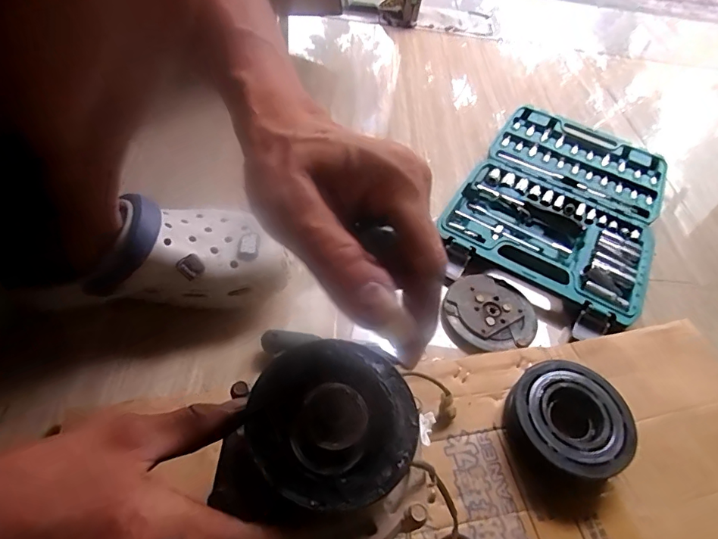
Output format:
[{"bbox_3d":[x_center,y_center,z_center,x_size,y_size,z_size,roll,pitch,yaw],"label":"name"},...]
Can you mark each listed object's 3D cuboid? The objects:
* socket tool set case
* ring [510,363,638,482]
[{"bbox_3d":[0.283,-0.099,0.641,0.240,0.034,0.357,26,51,17],"label":"socket tool set case"},{"bbox_3d":[0.184,0.134,0.408,0.094,0.036,0.099,3,51,-4],"label":"ring"}]

